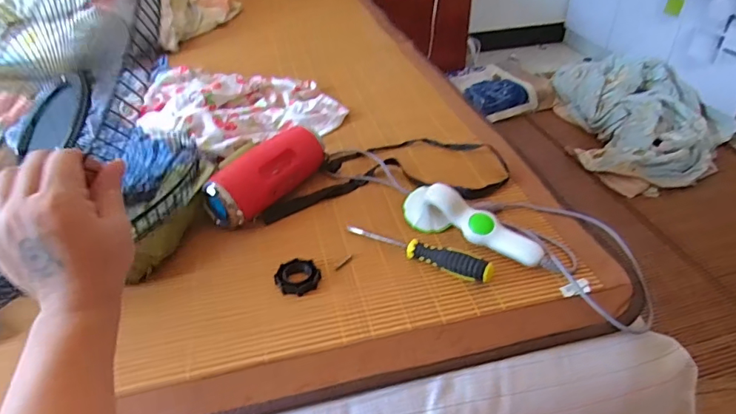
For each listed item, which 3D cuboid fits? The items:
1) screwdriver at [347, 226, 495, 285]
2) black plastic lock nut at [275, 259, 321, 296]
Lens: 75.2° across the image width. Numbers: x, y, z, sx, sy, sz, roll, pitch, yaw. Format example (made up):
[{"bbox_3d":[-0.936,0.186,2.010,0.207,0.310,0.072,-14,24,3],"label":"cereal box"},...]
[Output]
[{"bbox_3d":[0.060,0.050,0.599,0.199,0.030,0.019,20,42,26],"label":"screwdriver"},{"bbox_3d":[-0.085,0.084,0.585,0.053,0.014,0.048,-26,44,-26],"label":"black plastic lock nut"}]

